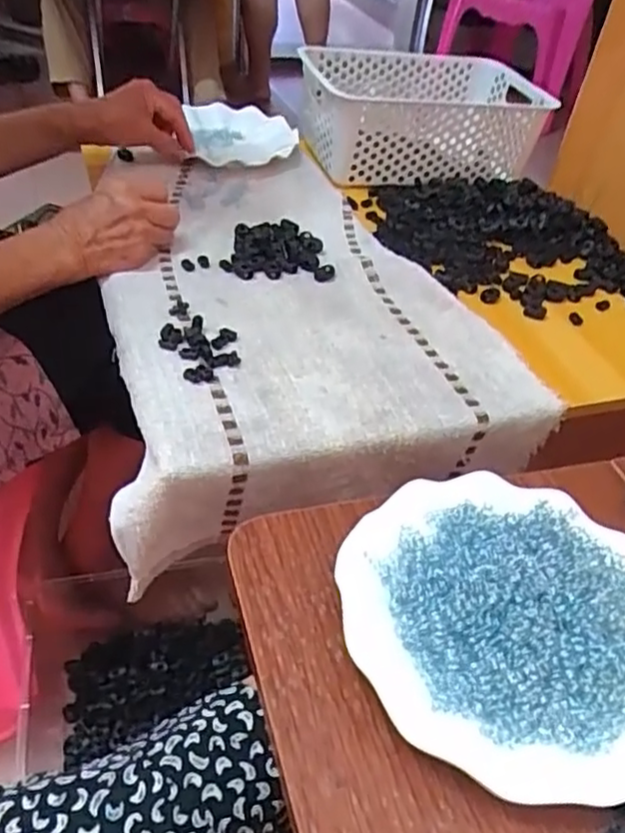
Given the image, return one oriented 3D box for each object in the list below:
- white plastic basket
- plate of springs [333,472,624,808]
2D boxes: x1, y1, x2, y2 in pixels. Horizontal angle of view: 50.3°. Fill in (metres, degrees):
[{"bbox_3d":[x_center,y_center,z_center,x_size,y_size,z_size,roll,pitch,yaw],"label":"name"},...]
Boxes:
[{"bbox_3d":[0.143,-0.410,0.901,0.314,0.100,0.206,-5,46,-14],"label":"white plastic basket"},{"bbox_3d":[0.108,0.104,0.353,0.179,0.043,0.171,4,45,-4],"label":"plate of springs"}]

